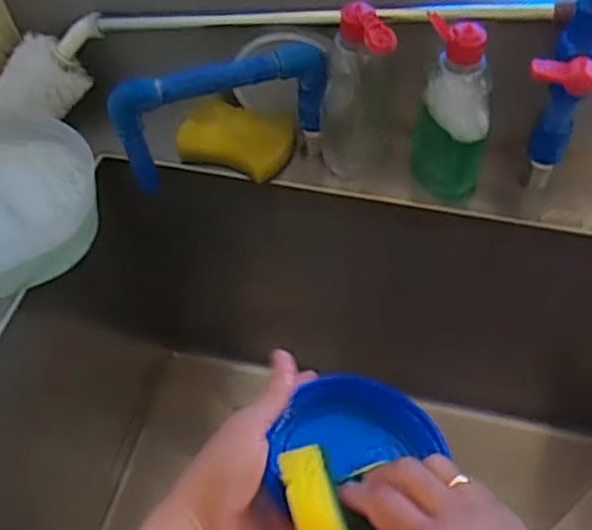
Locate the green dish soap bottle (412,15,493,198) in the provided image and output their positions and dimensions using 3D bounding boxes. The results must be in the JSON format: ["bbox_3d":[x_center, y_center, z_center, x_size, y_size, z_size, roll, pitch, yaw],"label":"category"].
[{"bbox_3d":[0.127,-0.121,0.550,0.064,0.162,0.045,13,56,11],"label":"green dish soap bottle"}]

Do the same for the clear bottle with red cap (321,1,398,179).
[{"bbox_3d":[0.054,-0.142,0.575,0.058,0.165,0.051,4,55,6],"label":"clear bottle with red cap"}]

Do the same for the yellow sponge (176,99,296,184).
[{"bbox_3d":[-0.055,-0.118,0.629,0.099,0.026,0.070,15,57,13],"label":"yellow sponge"}]

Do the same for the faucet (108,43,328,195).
[{"bbox_3d":[-0.061,-0.126,0.575,0.175,0.102,0.031,-11,55,-5],"label":"faucet"}]

